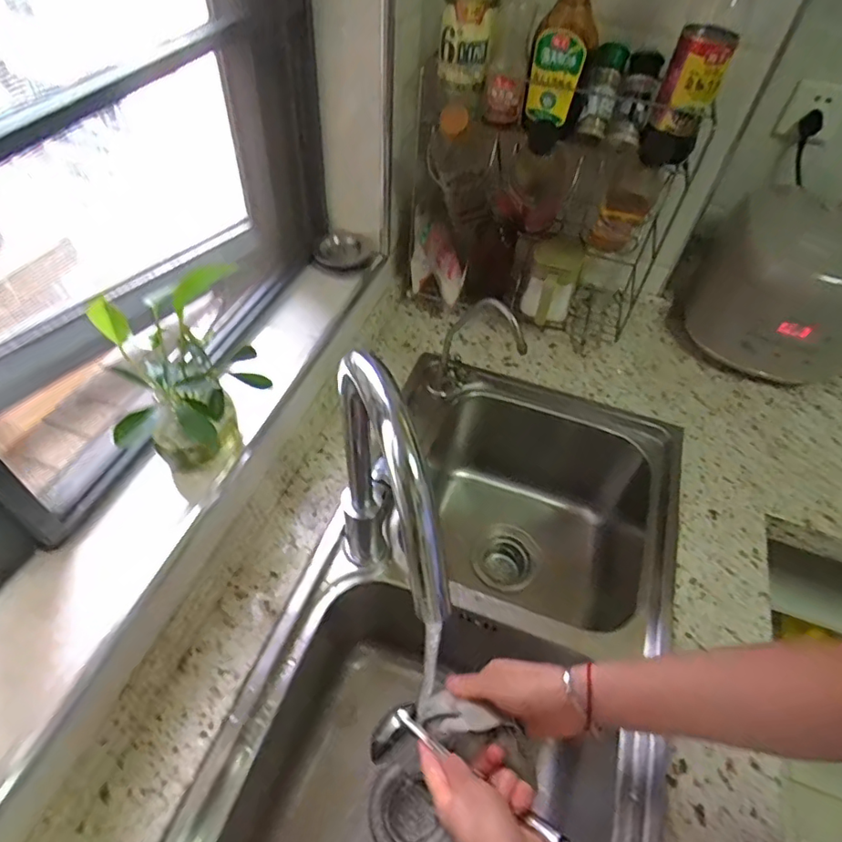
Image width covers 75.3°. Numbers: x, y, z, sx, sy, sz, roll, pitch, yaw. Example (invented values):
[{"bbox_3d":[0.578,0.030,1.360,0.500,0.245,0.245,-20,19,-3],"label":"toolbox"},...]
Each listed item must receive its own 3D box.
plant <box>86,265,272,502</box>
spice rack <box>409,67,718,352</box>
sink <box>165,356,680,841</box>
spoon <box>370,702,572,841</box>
[{"bbox_3d":[-0.212,-0.021,0.515,0.120,0.205,0.127,-19,55,-18],"label":"plant"},{"bbox_3d":[0.169,-0.266,0.779,0.352,0.336,0.166,-1,52,-6],"label":"spice rack"},{"bbox_3d":[0.058,0.296,0.678,0.398,0.256,0.738,18,52,11],"label":"sink"},{"bbox_3d":[0.040,0.324,0.481,0.229,0.043,0.052,8,42,45],"label":"spoon"}]

